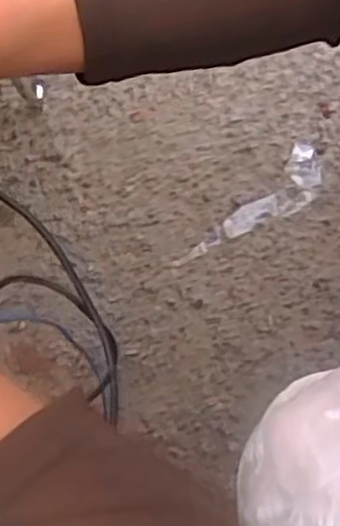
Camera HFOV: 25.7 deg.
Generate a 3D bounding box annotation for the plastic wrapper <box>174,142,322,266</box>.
[{"bbox_3d":[0.092,-0.049,0.774,0.185,0.008,0.050,-44,79,-10],"label":"plastic wrapper"}]

